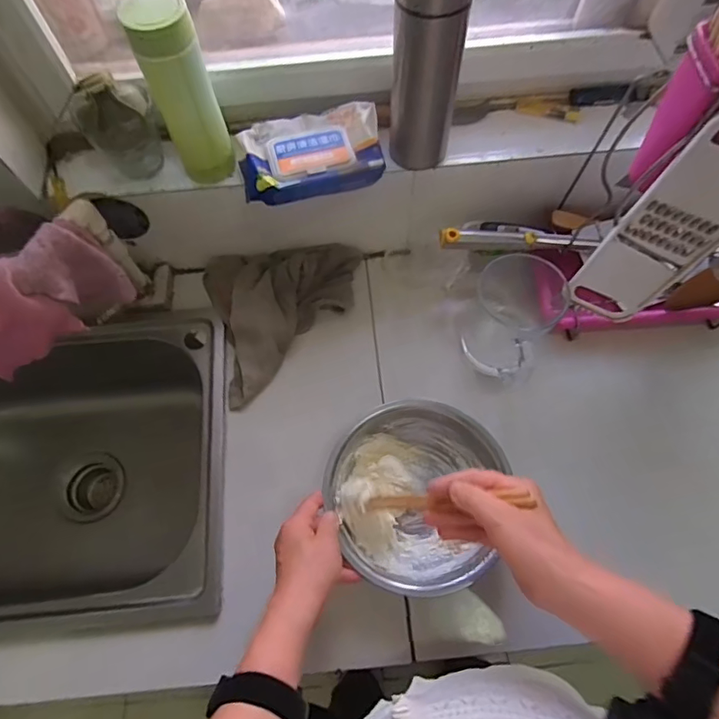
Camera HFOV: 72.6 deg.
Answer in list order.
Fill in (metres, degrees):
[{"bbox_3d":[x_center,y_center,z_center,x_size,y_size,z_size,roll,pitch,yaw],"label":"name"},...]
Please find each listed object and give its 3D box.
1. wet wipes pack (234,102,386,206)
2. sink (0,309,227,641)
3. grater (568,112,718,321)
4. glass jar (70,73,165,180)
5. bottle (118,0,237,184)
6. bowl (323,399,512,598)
[{"bbox_3d":[-0.057,-0.245,0.578,0.166,0.033,0.105,-17,68,-6],"label":"wet wipes pack"},{"bbox_3d":[-0.436,0.178,0.722,0.556,0.272,0.399,-7,67,-2],"label":"sink"},{"bbox_3d":[0.292,-0.115,0.459,0.093,0.270,0.017,21,69,10],"label":"grater"},{"bbox_3d":[-0.271,-0.265,0.557,0.074,0.124,0.082,-32,70,-12],"label":"glass jar"},{"bbox_3d":[-0.184,-0.279,0.520,0.061,0.185,0.064,-18,68,-6],"label":"bottle"},{"bbox_3d":[0.061,0.155,0.564,0.181,0.079,0.199,0,67,1],"label":"bowl"}]

